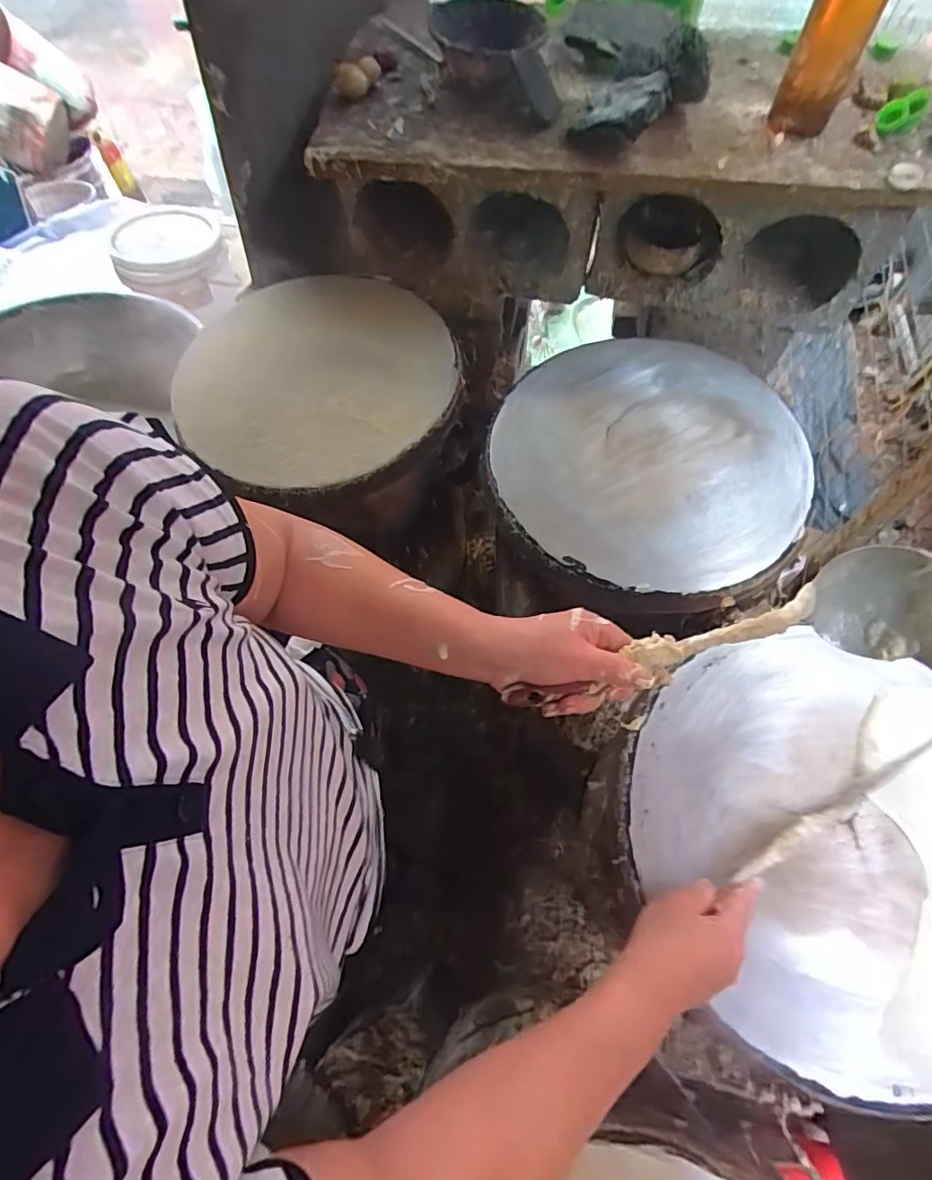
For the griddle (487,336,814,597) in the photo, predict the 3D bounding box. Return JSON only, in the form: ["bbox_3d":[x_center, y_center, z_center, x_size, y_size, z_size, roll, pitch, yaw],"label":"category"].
[{"bbox_3d":[0.215,-0.169,0.657,0.355,0.035,0.362,-1,66,2],"label":"griddle"}]

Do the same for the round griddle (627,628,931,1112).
[{"bbox_3d":[0.332,0.210,0.473,0.339,0.032,0.357,-1,66,2],"label":"round griddle"}]

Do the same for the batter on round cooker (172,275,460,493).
[{"bbox_3d":[-0.207,-0.298,0.733,0.352,0.035,0.375,-1,66,2],"label":"batter on round cooker"}]

